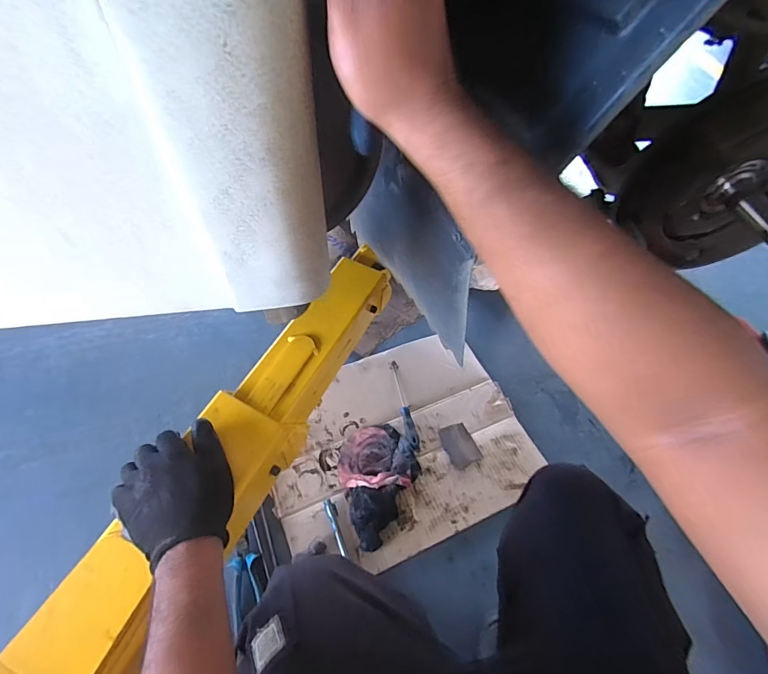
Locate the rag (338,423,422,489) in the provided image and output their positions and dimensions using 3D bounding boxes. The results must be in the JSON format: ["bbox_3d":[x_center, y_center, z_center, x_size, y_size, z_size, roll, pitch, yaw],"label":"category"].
[{"bbox_3d":[-0.013,0.254,0.912,0.171,0.040,0.145,-5,58,-9],"label":"rag"}]

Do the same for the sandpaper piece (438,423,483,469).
[{"bbox_3d":[0.172,0.243,0.958,0.073,0.007,0.096,-17,57,-21],"label":"sandpaper piece"}]

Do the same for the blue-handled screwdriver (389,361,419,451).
[{"bbox_3d":[0.048,0.157,0.992,0.026,0.020,0.219,-9,56,-8],"label":"blue-handled screwdriver"}]

